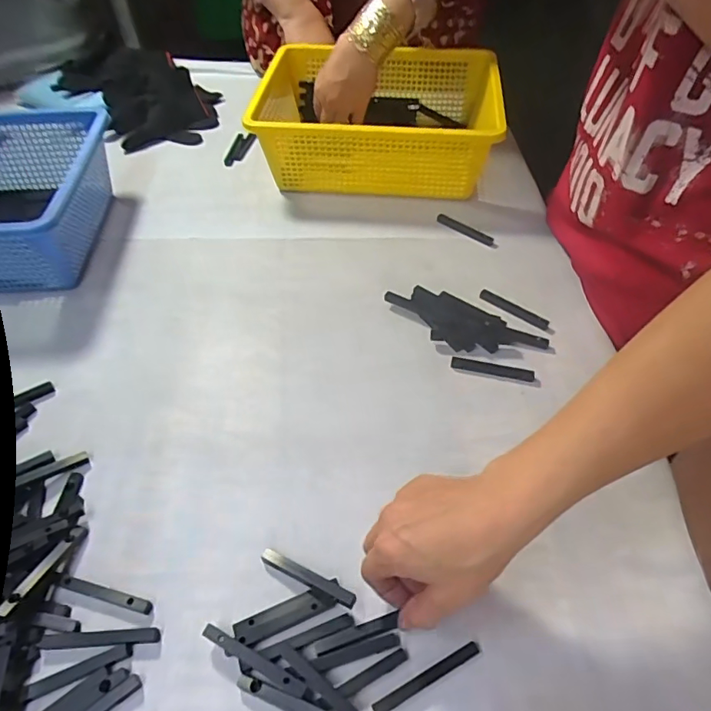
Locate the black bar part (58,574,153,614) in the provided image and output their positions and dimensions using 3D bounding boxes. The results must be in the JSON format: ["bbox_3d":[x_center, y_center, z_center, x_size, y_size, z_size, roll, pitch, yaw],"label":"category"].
[{"bbox_3d":[-0.175,0.166,0.361,0.070,0.006,0.008,12,52,11],"label":"black bar part"}]

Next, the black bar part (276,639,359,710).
[{"bbox_3d":[-0.019,0.208,0.323,0.080,0.007,0.010,32,58,24],"label":"black bar part"}]

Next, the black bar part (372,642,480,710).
[{"bbox_3d":[0.046,0.205,0.329,0.076,0.005,0.008,-22,54,-16],"label":"black bar part"}]

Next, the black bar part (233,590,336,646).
[{"bbox_3d":[-0.049,0.176,0.351,0.066,0.004,0.016,-18,53,-14],"label":"black bar part"}]

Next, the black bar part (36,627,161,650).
[{"bbox_3d":[-0.171,0.189,0.344,0.079,0.006,0.010,-3,50,-2],"label":"black bar part"}]

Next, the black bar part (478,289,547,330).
[{"bbox_3d":[0.162,-0.048,0.531,0.075,0.005,0.015,31,57,24],"label":"black bar part"}]

